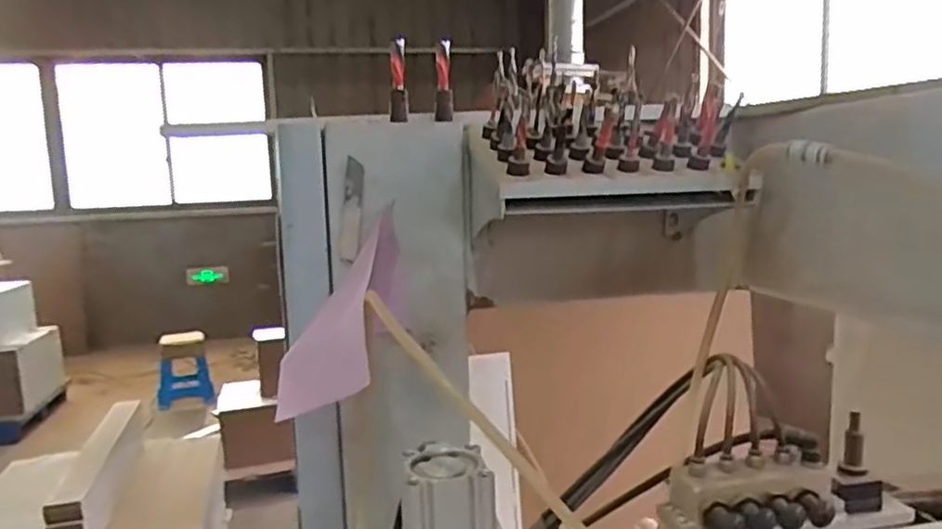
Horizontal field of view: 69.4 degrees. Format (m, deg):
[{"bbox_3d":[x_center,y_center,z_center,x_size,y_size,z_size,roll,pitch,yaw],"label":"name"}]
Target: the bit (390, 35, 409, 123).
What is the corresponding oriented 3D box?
[{"bbox_3d":[-0.079,-0.201,0.743,0.020,0.090,0.020,-2,8,-3],"label":"bit"}]

